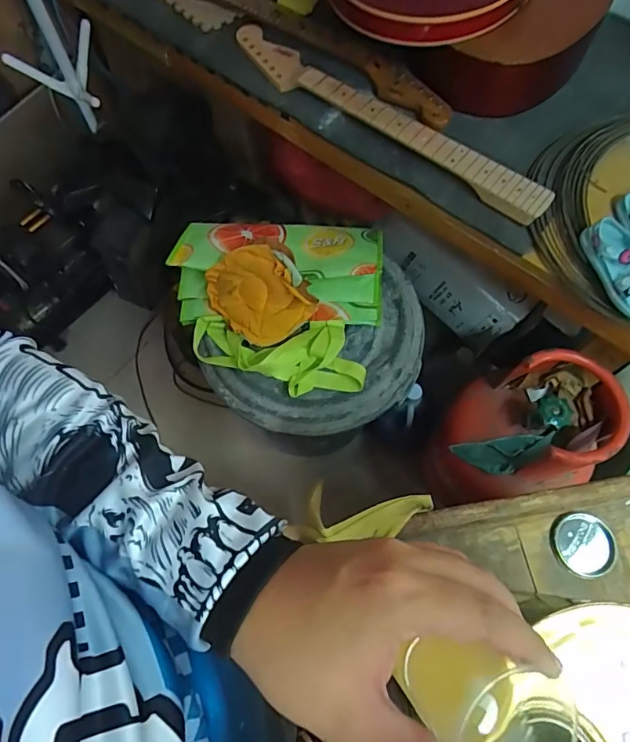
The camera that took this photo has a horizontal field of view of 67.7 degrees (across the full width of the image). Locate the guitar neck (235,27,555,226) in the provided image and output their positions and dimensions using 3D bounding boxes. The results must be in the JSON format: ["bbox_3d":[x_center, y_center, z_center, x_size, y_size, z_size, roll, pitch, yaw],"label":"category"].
[{"bbox_3d":[0.103,-0.419,0.777,0.627,0.031,0.066,36,72,13],"label":"guitar neck"}]

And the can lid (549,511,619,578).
[{"bbox_3d":[0.265,0.171,0.463,0.061,0.007,0.058,0,68,0],"label":"can lid"}]

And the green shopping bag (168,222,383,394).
[{"bbox_3d":[-0.069,-0.139,0.851,0.372,0.125,0.323,3,68,1],"label":"green shopping bag"}]

